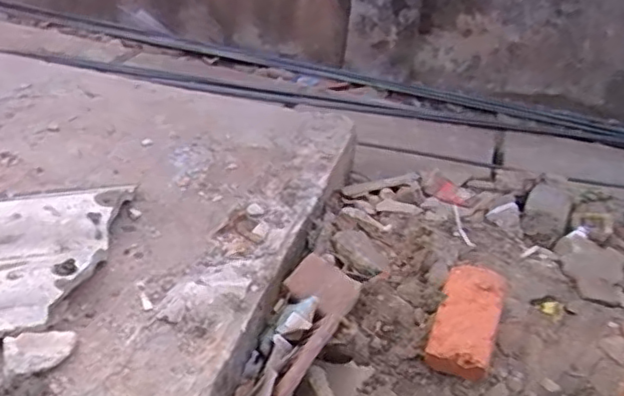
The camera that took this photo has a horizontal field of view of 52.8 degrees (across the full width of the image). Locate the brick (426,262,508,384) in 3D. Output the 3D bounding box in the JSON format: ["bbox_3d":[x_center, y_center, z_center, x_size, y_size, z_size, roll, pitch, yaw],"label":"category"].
[{"bbox_3d":[0.211,0.161,0.855,0.082,0.050,0.166,16,50,14],"label":"brick"}]

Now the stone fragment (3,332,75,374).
[{"bbox_3d":[-0.298,0.170,0.693,0.072,0.013,0.046,-1,48,-34],"label":"stone fragment"}]

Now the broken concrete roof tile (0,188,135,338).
[{"bbox_3d":[-0.385,0.075,0.826,0.265,0.059,0.309,-4,33,-16],"label":"broken concrete roof tile"}]

